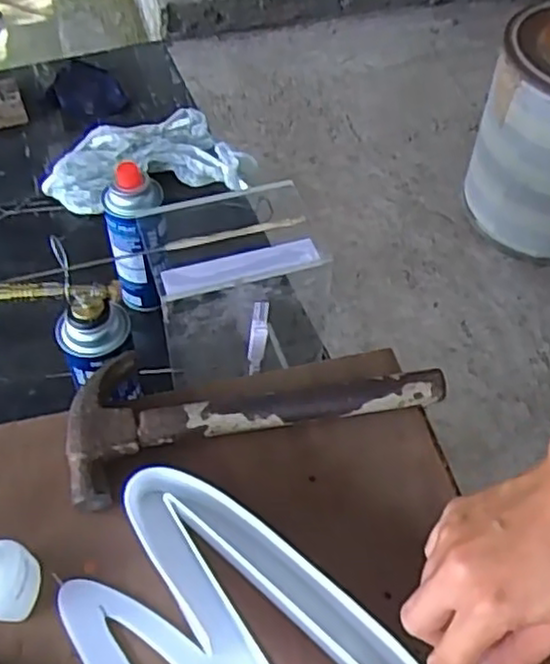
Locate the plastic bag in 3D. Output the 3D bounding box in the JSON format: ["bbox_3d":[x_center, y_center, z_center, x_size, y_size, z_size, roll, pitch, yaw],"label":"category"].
[{"bbox_3d":[-0.180,-0.238,1.007,0.284,0.052,0.131,-13,54,-14],"label":"plastic bag"}]

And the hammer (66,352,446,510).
[{"bbox_3d":[-0.020,0.045,0.565,0.288,0.024,0.111,-15,55,-12],"label":"hammer"}]

